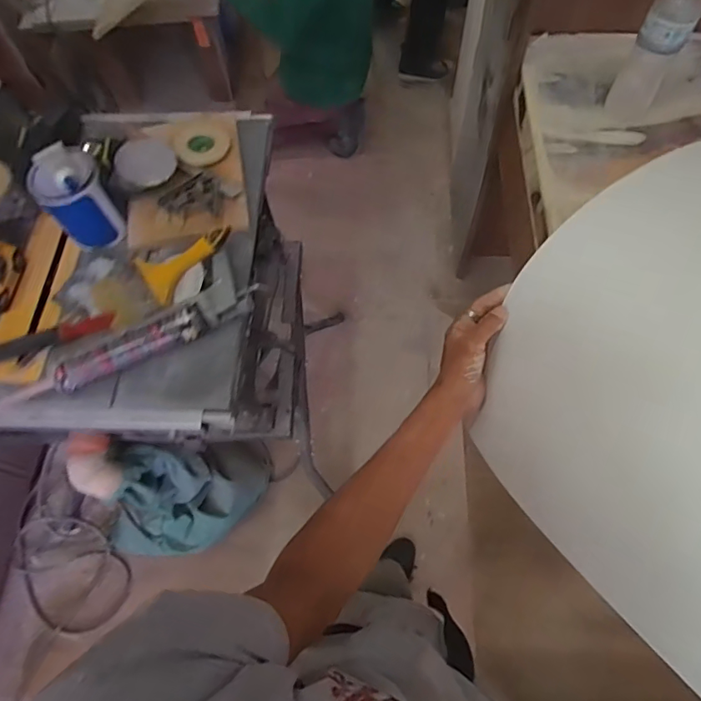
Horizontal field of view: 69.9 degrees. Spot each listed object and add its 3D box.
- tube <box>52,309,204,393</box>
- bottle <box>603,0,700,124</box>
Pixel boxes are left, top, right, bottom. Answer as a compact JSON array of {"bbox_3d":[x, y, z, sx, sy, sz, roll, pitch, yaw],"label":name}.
[{"bbox_3d":[-0.301,-0.002,0.686,0.192,0.039,0.042,-24,66,-9],"label":"tube"},{"bbox_3d":[0.516,-0.507,0.851,0.077,0.224,0.067,29,69,15],"label":"bottle"}]

